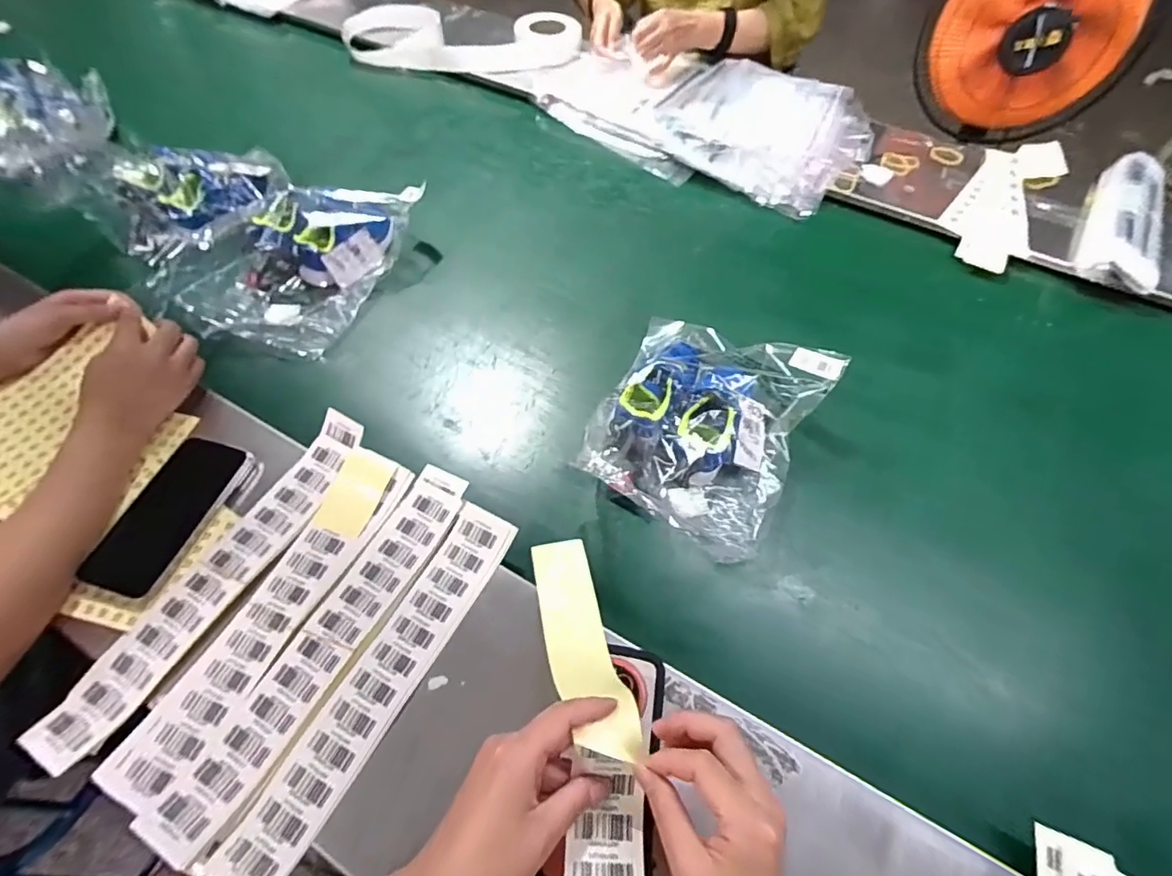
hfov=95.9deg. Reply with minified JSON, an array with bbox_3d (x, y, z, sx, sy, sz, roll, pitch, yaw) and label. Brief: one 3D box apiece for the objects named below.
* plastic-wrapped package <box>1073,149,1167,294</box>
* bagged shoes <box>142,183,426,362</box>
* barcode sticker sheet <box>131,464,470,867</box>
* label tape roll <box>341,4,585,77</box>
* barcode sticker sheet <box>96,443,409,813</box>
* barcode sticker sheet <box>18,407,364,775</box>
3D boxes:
[{"bbox_3d":[0.811,-0.329,0.794,0.095,0.049,0.286,28,64,15],"label":"plastic-wrapped package"},{"bbox_3d":[-0.372,-0.246,0.706,0.179,0.097,0.315,19,58,10],"label":"bagged shoes"},{"bbox_3d":[-0.218,0.161,0.457,0.058,0.029,0.335,24,63,14],"label":"barcode sticker sheet"},{"bbox_3d":[-0.254,-0.789,1.050,0.478,0.063,0.146,5,57,1],"label":"label tape roll"},{"bbox_3d":[-0.276,0.147,0.472,0.065,0.019,0.316,24,59,13],"label":"barcode sticker sheet"},{"bbox_3d":[-0.329,0.116,0.483,0.055,0.018,0.340,27,62,12],"label":"barcode sticker sheet"}]

